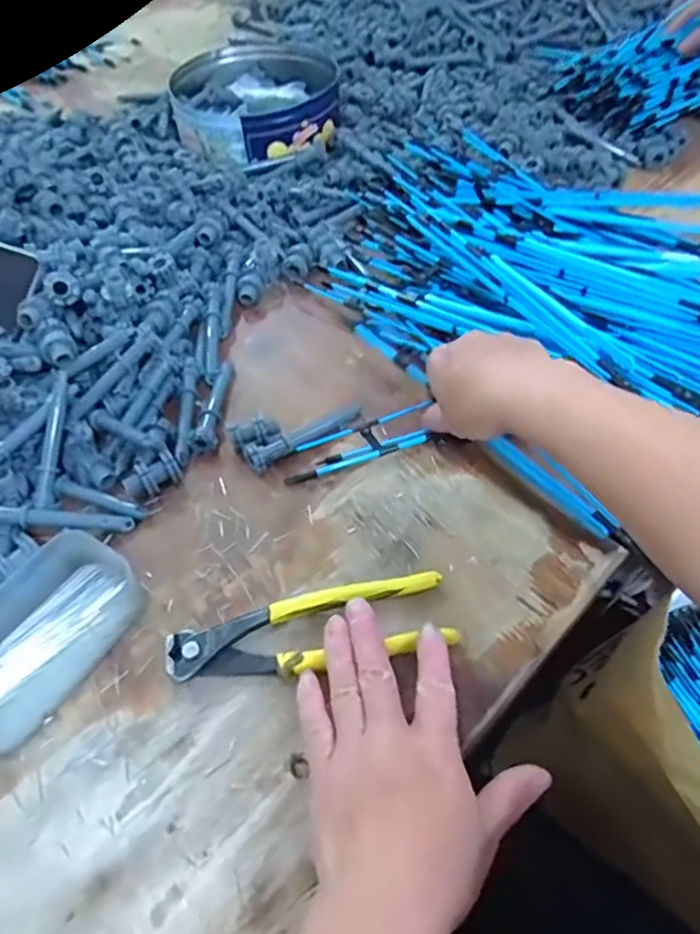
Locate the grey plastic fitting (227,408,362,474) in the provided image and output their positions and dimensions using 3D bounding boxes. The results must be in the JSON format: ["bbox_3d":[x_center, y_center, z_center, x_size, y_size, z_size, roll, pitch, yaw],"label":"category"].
[{"bbox_3d":[-0.038,-0.029,0.457,0.091,0.022,0.039,-30,57,-18],"label":"grey plastic fitting"}]

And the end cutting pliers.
[{"bbox_3d":[-0.021,0.097,0.366,0.163,0.014,0.049,-13,52,-8],"label":"end cutting pliers"}]

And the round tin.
[{"bbox_3d":[-0.106,-0.412,0.726,0.182,0.057,0.213,-1,53,2],"label":"round tin"}]

